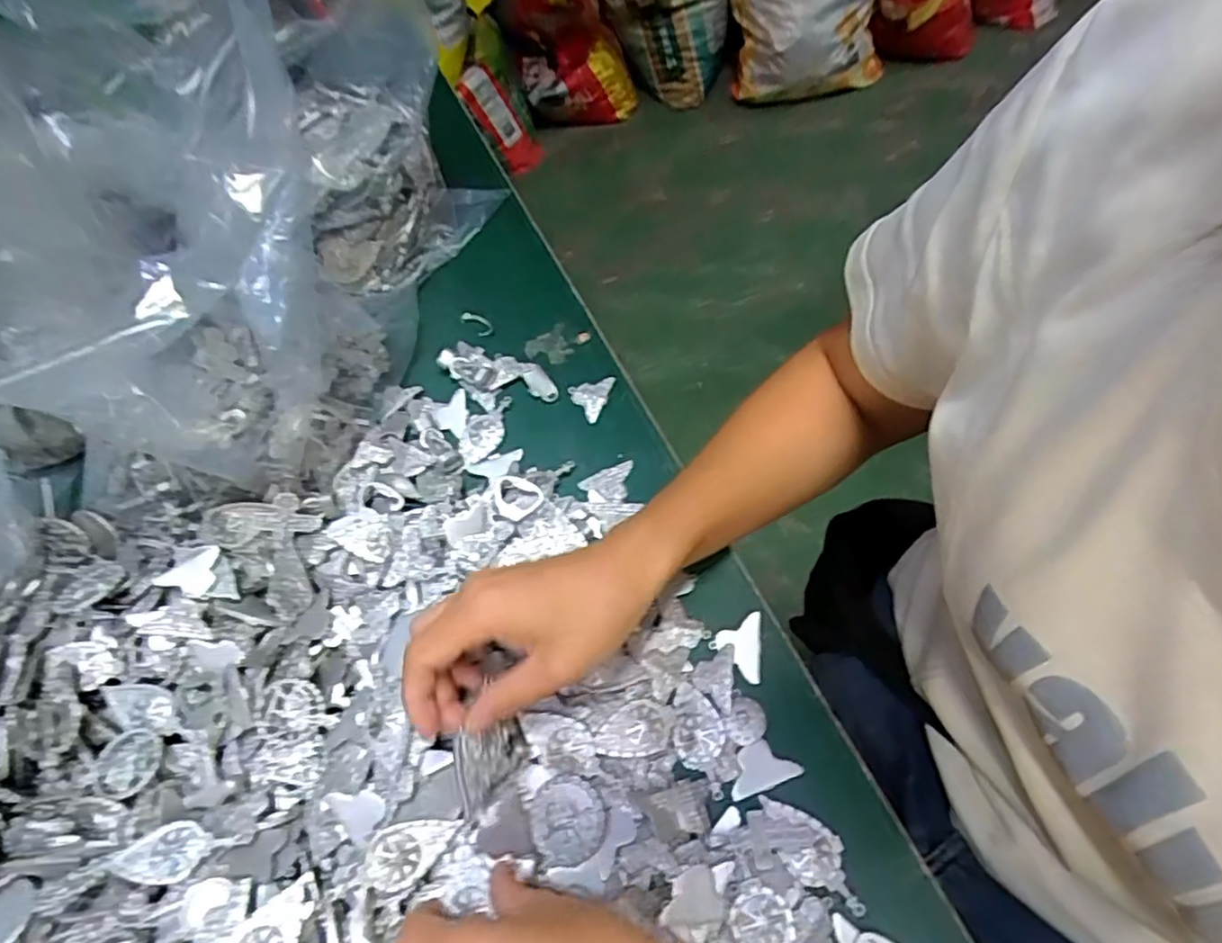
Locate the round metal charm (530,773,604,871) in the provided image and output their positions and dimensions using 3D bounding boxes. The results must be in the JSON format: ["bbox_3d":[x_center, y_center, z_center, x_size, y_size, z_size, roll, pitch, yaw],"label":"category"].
[{"bbox_3d":[-0.021,0.164,0.318,0.035,0.004,0.037,-6,68,15],"label":"round metal charm"}]

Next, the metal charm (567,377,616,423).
[{"bbox_3d":[-0.011,-0.048,0.450,0.030,0.008,0.028,-13,61,1],"label":"metal charm"}]

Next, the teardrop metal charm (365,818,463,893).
[{"bbox_3d":[-0.091,0.175,0.311,0.041,0.004,0.025,-6,73,-25],"label":"teardrop metal charm"}]

